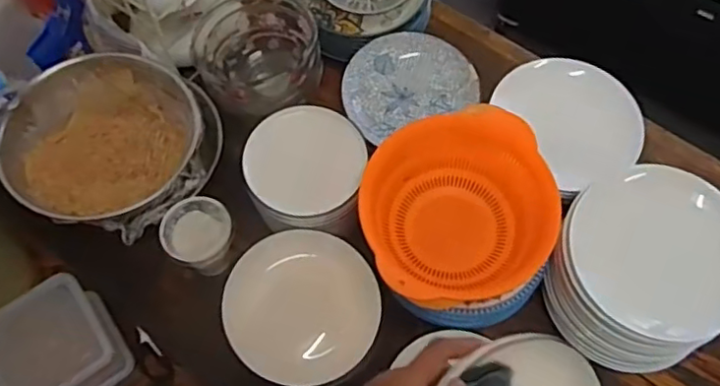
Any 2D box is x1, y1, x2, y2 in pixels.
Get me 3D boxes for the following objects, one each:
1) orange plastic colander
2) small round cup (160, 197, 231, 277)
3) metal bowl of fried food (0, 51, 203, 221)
[{"bbox_3d":[0.117,0.026,0.773,0.218,0.115,0.216,0,65,0],"label":"orange plastic colander"},{"bbox_3d":[-0.217,0.059,0.843,0.084,0.074,0.085,22,67,10],"label":"small round cup"},{"bbox_3d":[-0.338,-0.070,0.831,0.237,0.090,0.238,0,65,0],"label":"metal bowl of fried food"}]

